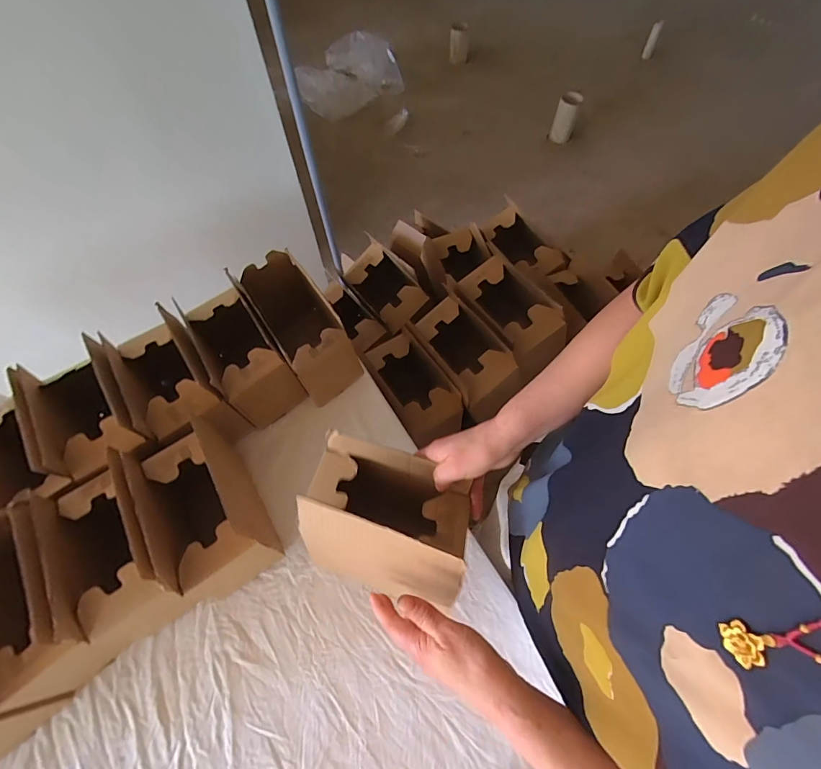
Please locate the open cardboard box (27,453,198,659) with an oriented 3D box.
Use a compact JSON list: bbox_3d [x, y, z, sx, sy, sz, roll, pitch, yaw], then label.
[{"bbox_3d":[-0.375,0.215,0.550,0.120,0.194,0.202,-30,65,-13],"label":"open cardboard box"}]

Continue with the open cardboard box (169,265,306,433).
[{"bbox_3d":[-0.283,-0.049,0.691,0.105,0.194,0.187,-33,67,-15],"label":"open cardboard box"}]

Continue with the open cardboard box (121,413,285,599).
[{"bbox_3d":[-0.293,0.175,0.575,0.119,0.172,0.203,-31,67,-14],"label":"open cardboard box"}]

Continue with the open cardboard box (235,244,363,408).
[{"bbox_3d":[-0.189,-0.093,0.720,0.117,0.193,0.208,-29,66,-13],"label":"open cardboard box"}]

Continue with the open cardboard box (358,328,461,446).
[{"bbox_3d":[-0.002,-0.006,0.848,0.127,0.107,0.241,-31,66,-13],"label":"open cardboard box"}]

